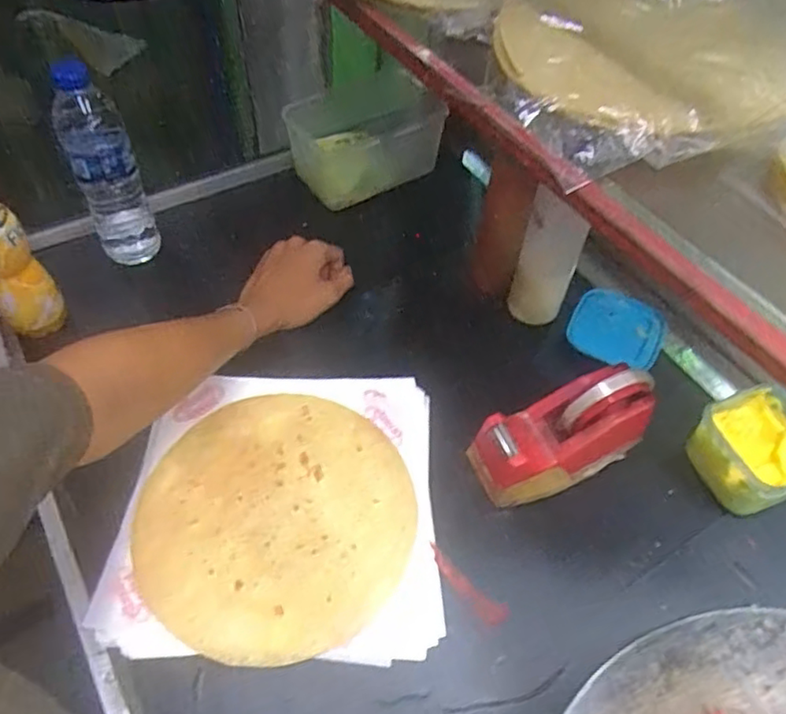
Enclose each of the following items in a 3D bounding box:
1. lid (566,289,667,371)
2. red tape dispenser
[{"bbox_3d":[0.260,-0.033,0.719,0.105,0.078,0.007,17,22,5],"label":"lid"},{"bbox_3d":[0.146,0.069,0.567,0.157,0.120,0.076,-16,57,-15],"label":"red tape dispenser"}]

